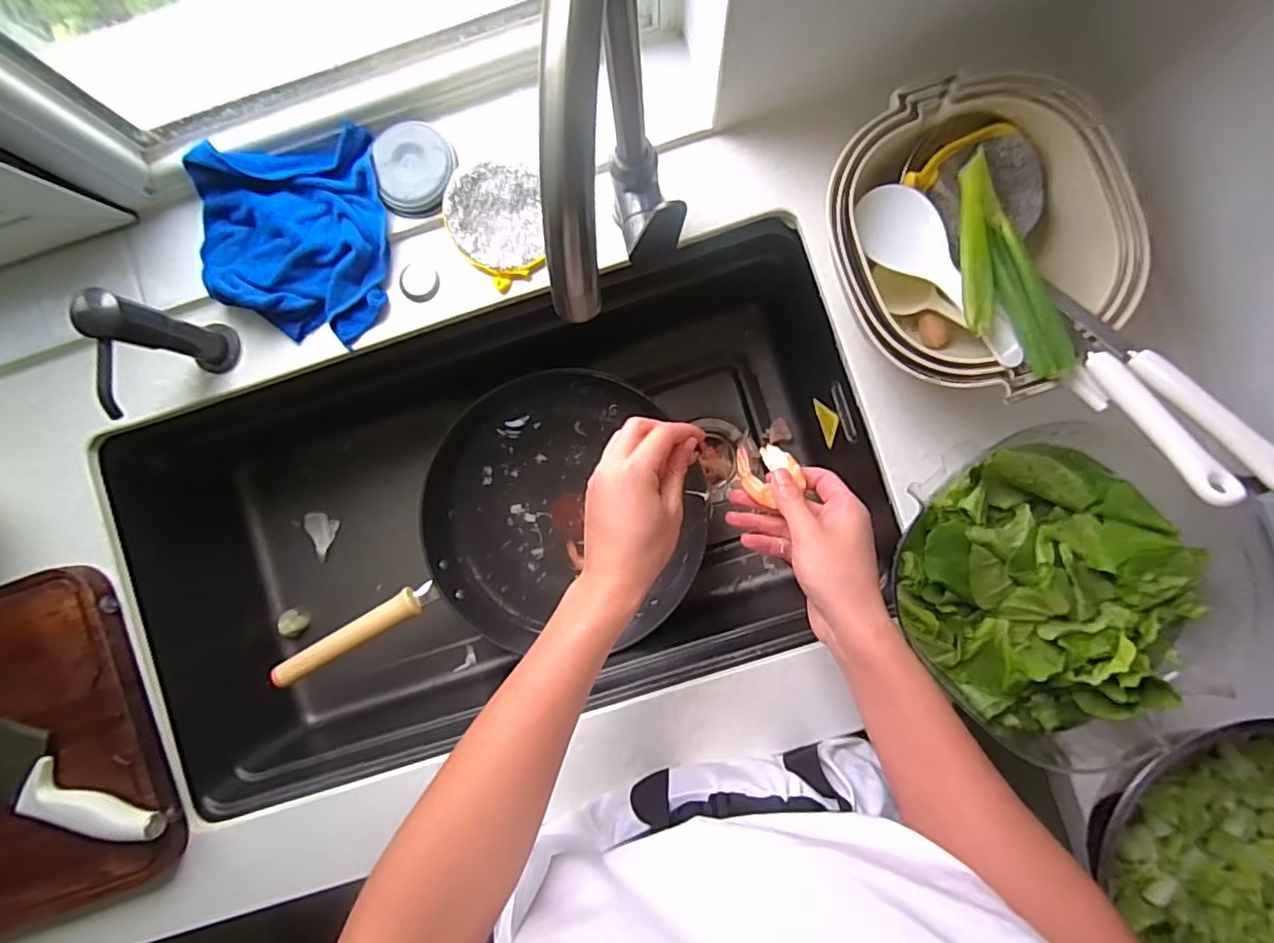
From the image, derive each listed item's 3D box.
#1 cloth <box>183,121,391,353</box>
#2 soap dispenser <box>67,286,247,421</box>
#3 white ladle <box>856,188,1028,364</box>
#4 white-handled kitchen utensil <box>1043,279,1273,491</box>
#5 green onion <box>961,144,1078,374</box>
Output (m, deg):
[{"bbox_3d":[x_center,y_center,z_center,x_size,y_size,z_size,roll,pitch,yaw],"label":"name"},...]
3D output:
[{"bbox_3d":[-0.307,-0.207,0.536,0.158,0.027,0.178,-12,88,2],"label":"cloth"},{"bbox_3d":[-0.394,-0.093,0.504,0.040,0.119,0.095,-9,88,2],"label":"soap dispenser"},{"bbox_3d":[0.235,-0.153,0.457,0.055,0.039,0.170,-39,87,1],"label":"white ladle"},{"bbox_3d":[0.361,-0.064,0.410,0.019,0.015,0.203,-29,59,2],"label":"white-handled kitchen utensil"},{"bbox_3d":[0.263,-0.154,0.442,0.067,0.040,0.186,-16,87,2],"label":"green onion"}]

